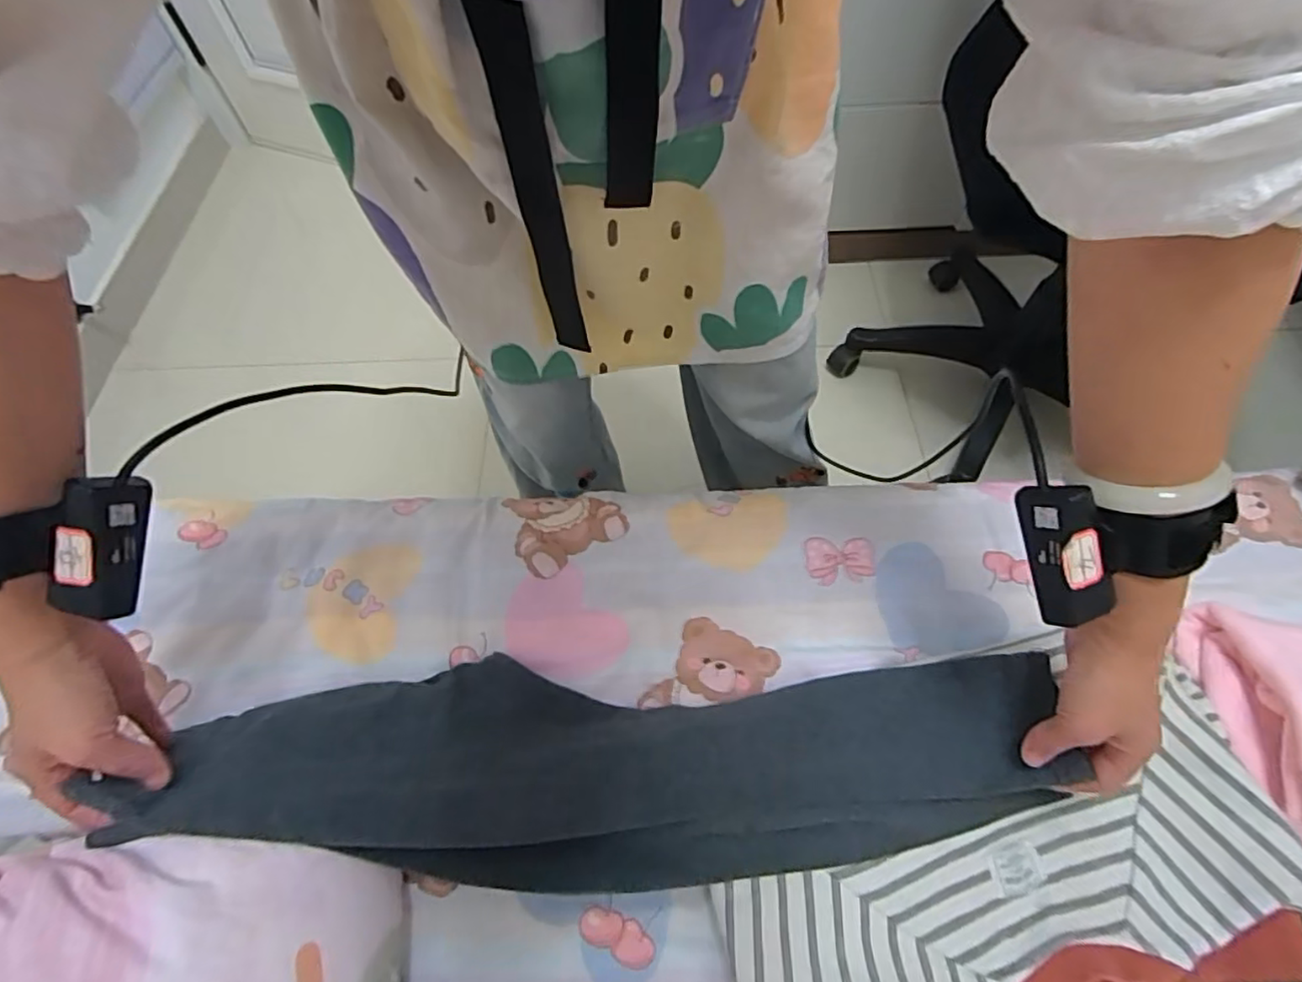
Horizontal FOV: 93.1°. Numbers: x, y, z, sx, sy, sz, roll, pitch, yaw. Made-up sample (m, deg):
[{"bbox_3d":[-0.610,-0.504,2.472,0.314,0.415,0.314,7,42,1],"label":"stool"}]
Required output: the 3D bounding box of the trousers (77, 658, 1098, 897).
[{"bbox_3d":[-0.019,0.185,0.418,0.591,0.073,0.141,-1,61,-2],"label":"trousers"}]

